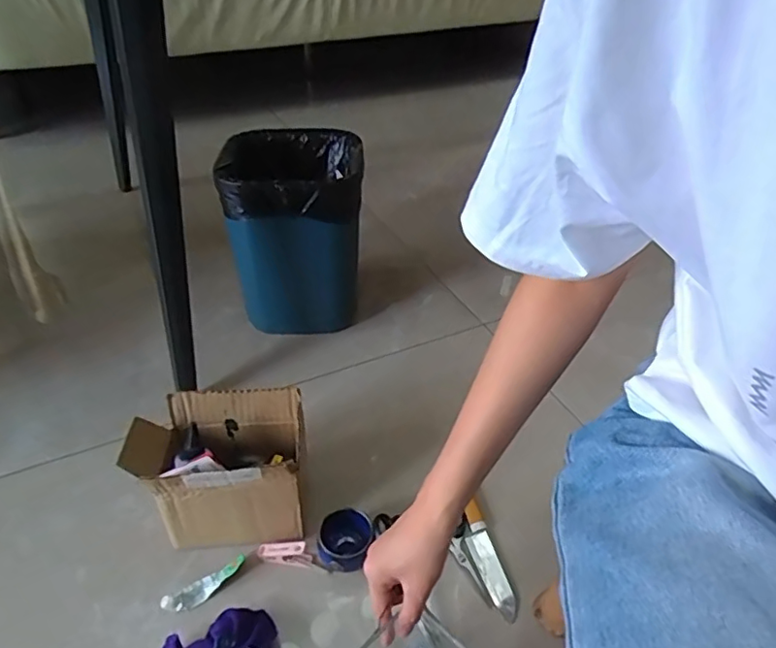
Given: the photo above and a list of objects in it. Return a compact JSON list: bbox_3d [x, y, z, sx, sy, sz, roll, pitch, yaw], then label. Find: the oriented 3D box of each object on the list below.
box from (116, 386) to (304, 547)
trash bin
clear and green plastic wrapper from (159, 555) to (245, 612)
[{"bbox_3d":[-0.183,0.165,0.625,0.175,0.145,0.111,-3,39,-5],"label":"box"},{"bbox_3d":[-0.143,-0.133,0.897,0.191,0.277,0.198,-3,39,-5],"label":"trash bin"},{"bbox_3d":[-0.192,0.276,0.593,0.088,0.016,0.024,-20,44,-24],"label":"clear and green plastic wrapper"}]

